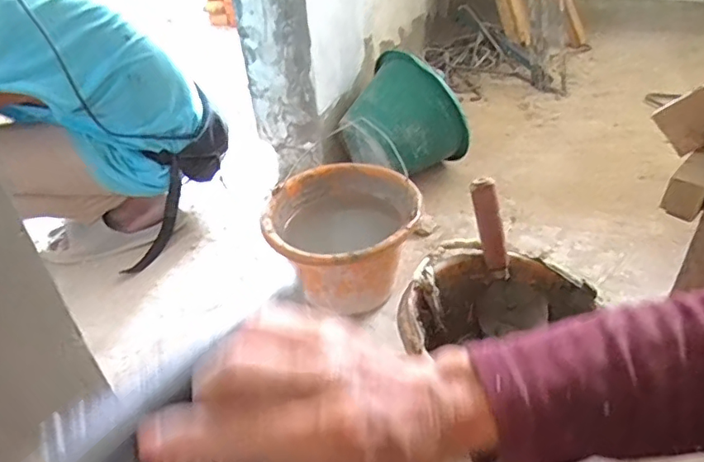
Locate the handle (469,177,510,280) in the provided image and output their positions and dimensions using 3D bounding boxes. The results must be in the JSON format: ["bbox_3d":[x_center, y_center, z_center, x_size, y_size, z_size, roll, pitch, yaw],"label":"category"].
[{"bbox_3d":[0.178,0.000,0.709,0.023,0.133,0.035,-21,15,-22],"label":"handle"}]

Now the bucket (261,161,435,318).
[{"bbox_3d":[-0.012,0.024,0.929,0.240,0.171,0.234,-3,37,2],"label":"bucket"}]

